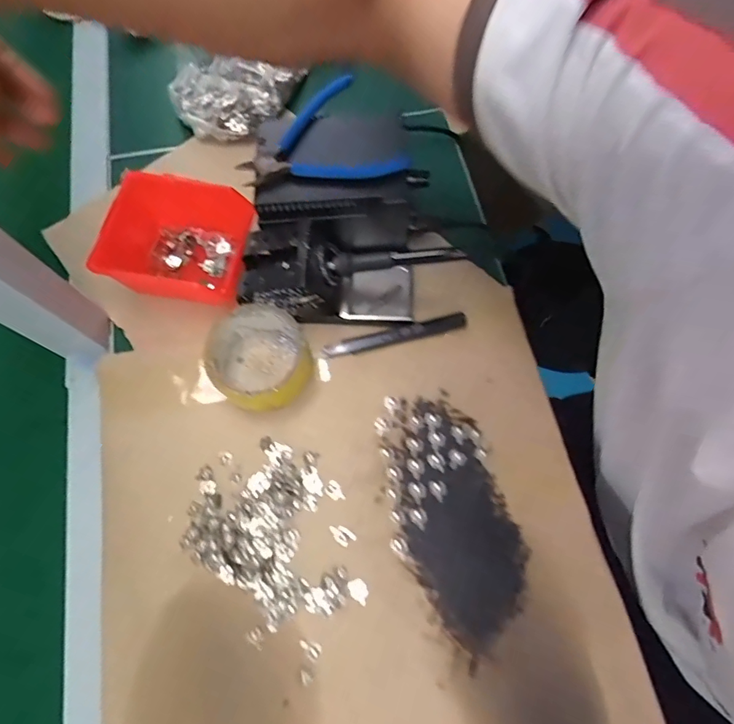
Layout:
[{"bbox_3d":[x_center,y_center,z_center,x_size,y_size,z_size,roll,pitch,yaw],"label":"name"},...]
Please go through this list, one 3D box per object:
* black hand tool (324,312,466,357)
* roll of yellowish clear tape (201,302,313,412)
[{"bbox_3d":[0.027,-0.025,0.432,0.139,0.011,0.016,-13,70,-5],"label":"black hand tool"},{"bbox_3d":[-0.097,-0.005,0.405,0.083,0.047,0.088,0,70,0],"label":"roll of yellowish clear tape"}]

